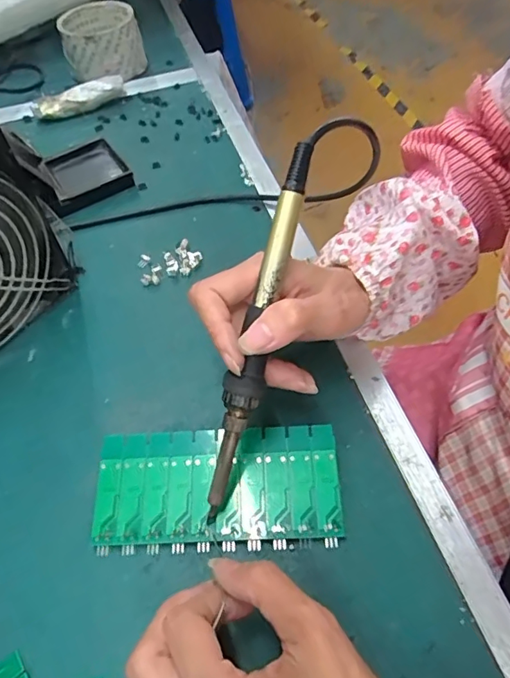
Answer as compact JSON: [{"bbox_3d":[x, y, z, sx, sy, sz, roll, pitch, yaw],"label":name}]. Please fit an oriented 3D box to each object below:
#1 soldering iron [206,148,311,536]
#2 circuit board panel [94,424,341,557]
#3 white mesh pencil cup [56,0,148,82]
[{"bbox_3d":[0.001,0.000,0.269,0.020,0.019,0.205,15,93,14],"label":"soldering iron"},{"bbox_3d":[-0.022,0.086,0.294,0.137,0.014,0.068,-2,54,2],"label":"circuit board panel"},{"bbox_3d":[-0.172,-0.334,0.577,0.084,0.055,0.095,-16,55,-7],"label":"white mesh pencil cup"}]

